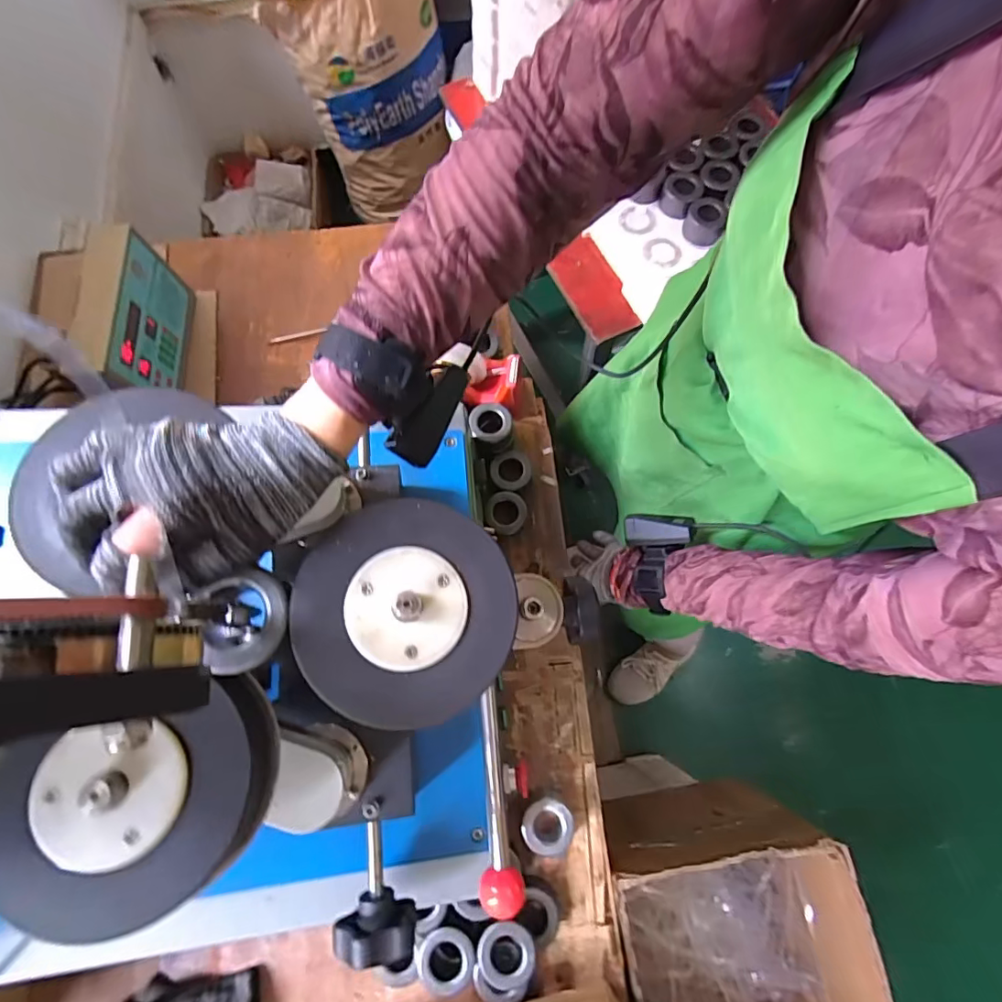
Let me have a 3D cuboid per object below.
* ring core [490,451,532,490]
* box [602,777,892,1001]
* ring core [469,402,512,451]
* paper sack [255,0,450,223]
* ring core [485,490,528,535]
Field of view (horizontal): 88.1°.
[{"bbox_3d":[0.014,-0.041,0.751,0.057,0.036,0.062,-4,74,-1],"label":"ring core"},{"bbox_3d":[0.306,0.623,0.722,0.288,0.291,0.322,-9,74,-3],"label":"box"},{"bbox_3d":[-0.014,-0.104,0.733,0.058,0.041,0.057,0,73,0],"label":"ring core"},{"bbox_3d":[-0.301,-1.014,1.321,0.377,0.583,0.201,-33,76,-9],"label":"paper sack"},{"bbox_3d":[0.007,0.020,0.736,0.057,0.041,0.057,0,73,0],"label":"ring core"}]

